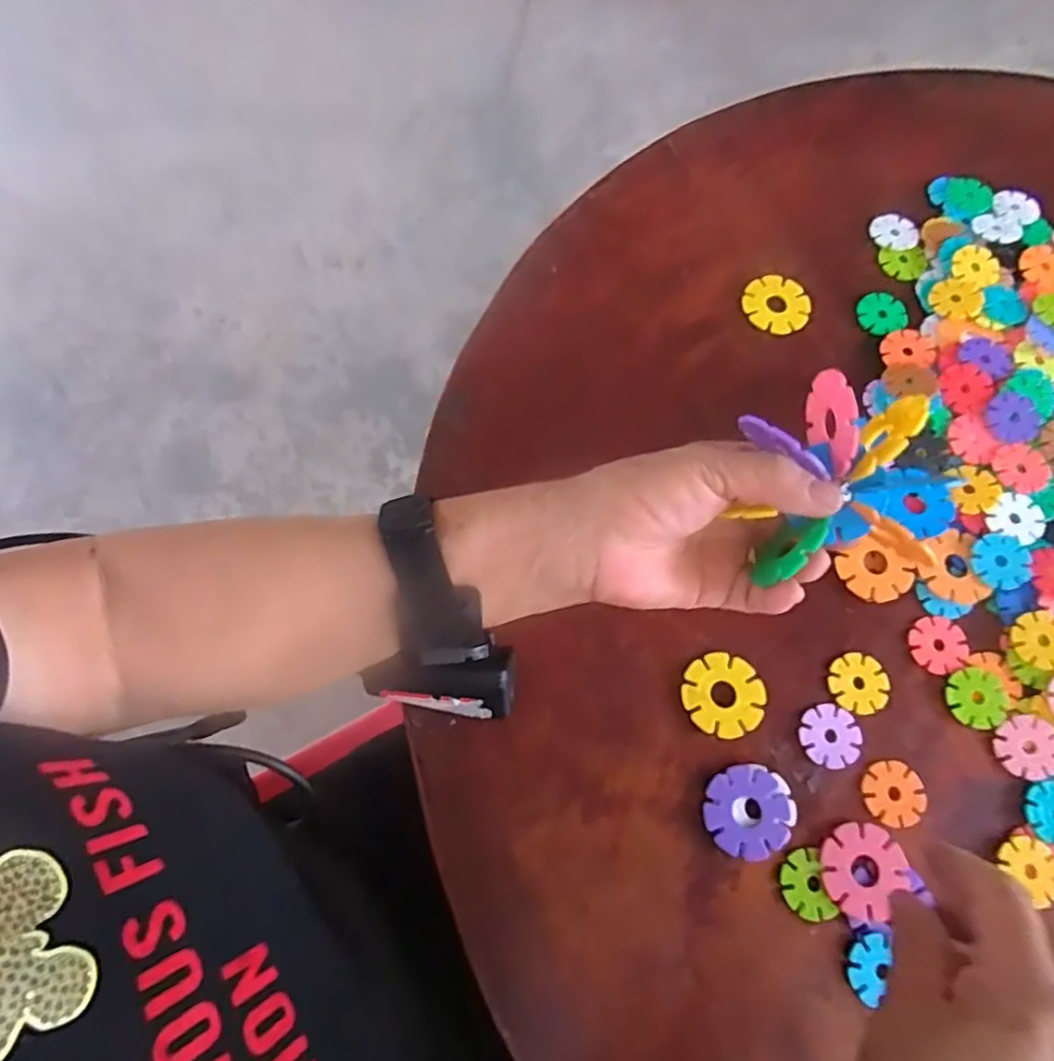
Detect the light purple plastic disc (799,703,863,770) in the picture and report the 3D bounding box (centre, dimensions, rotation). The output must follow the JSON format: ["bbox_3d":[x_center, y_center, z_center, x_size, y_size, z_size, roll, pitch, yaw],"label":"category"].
[{"bbox_3d":[0.160,0.108,0.344,0.031,0.004,0.030,1,72,-2],"label":"light purple plastic disc"}]

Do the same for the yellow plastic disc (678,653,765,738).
[{"bbox_3d":[0.104,0.087,0.348,0.042,0.004,0.041,1,72,-2],"label":"yellow plastic disc"}]

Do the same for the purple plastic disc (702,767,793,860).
[{"bbox_3d":[0.111,0.142,0.330,0.043,0.004,0.040,1,72,-2],"label":"purple plastic disc"}]

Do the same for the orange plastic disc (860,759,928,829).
[{"bbox_3d":[0.191,0.137,0.340,0.032,0.004,0.031,1,72,-2],"label":"orange plastic disc"}]

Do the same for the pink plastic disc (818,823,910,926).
[{"bbox_3d":[0.165,0.166,0.322,0.042,0.007,0.039,1,72,-2],"label":"pink plastic disc"}]

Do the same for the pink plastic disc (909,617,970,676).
[{"bbox_3d":[0.229,0.063,0.364,0.033,0.004,0.031,1,72,-2],"label":"pink plastic disc"}]

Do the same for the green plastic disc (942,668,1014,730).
[{"bbox_3d":[0.245,0.091,0.354,0.035,0.004,0.031,-10,72,-5],"label":"green plastic disc"}]

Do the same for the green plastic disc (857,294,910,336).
[{"bbox_3d":[0.234,-0.143,0.431,0.032,0.004,0.031,1,72,-2],"label":"green plastic disc"}]

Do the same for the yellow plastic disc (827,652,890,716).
[{"bbox_3d":[0.182,0.084,0.357,0.033,0.004,0.030,1,72,-2],"label":"yellow plastic disc"}]

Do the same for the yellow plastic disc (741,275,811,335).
[{"bbox_3d":[0.165,-0.149,0.430,0.043,0.004,0.041,1,72,-2],"label":"yellow plastic disc"}]

